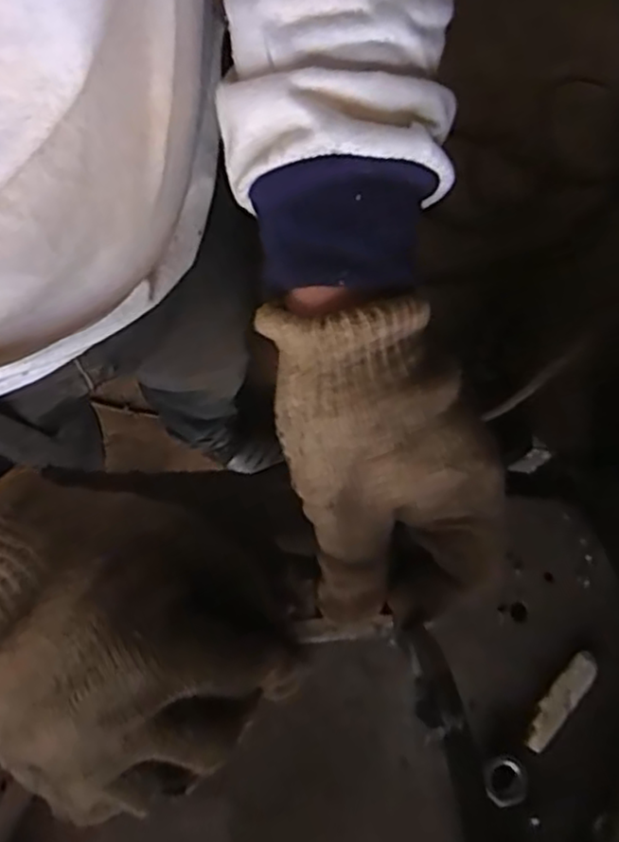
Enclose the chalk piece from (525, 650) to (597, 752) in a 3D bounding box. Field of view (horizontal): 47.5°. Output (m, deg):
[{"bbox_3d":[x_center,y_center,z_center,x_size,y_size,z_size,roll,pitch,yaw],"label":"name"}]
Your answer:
[{"bbox_3d":[0.108,0.120,0.303,0.012,0.005,0.046,39,79,11],"label":"chalk piece"}]

